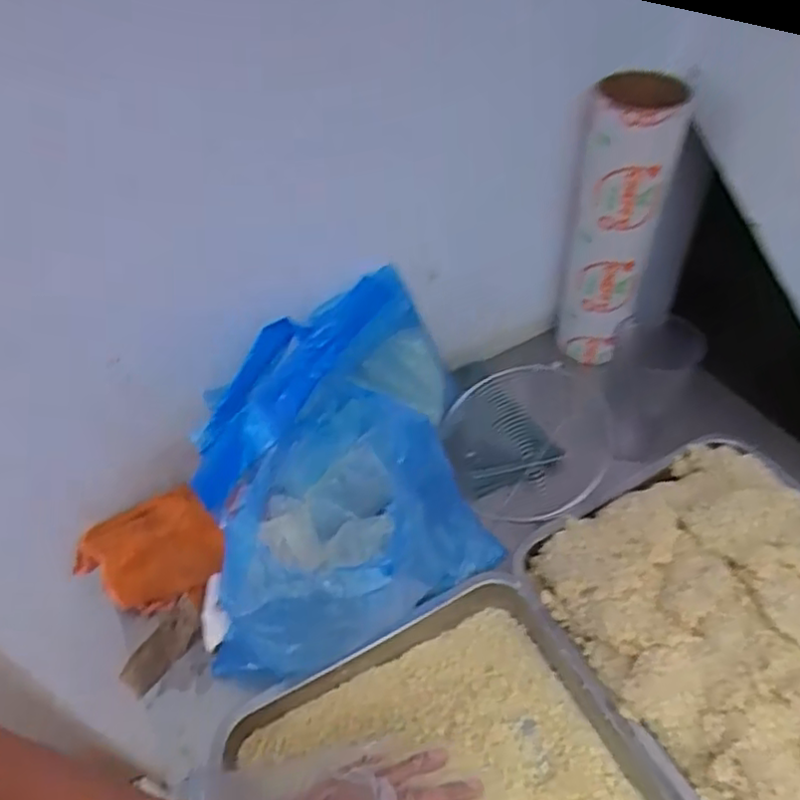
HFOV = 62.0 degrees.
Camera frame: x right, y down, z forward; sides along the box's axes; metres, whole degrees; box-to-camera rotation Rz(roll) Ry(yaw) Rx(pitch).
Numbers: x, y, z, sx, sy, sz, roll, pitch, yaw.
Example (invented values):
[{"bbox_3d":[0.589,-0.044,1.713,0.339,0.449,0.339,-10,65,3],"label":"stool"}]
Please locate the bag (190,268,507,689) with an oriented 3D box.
[{"bbox_3d":[-0.043,0.056,0.592,0.232,0.203,0.322,-1,48,3],"label":"bag"}]

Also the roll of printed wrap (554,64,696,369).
[{"bbox_3d":[0.227,-0.167,0.708,0.084,0.314,0.063,6,49,9],"label":"roll of printed wrap"}]

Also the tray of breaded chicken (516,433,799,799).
[{"bbox_3d":[0.299,0.196,0.514,0.266,0.091,0.373,-26,51,-18],"label":"tray of breaded chicken"}]

